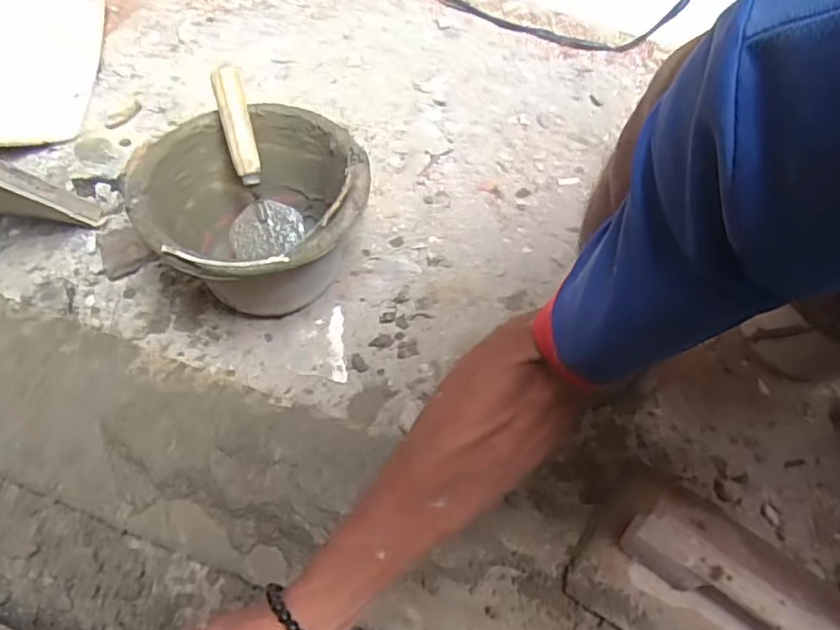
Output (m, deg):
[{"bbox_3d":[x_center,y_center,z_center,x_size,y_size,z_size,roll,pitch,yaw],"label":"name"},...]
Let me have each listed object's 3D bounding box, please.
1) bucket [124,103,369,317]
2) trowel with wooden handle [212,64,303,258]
[{"bbox_3d":[-0.178,-0.105,0.695,0.230,0.184,0.232,1,59,-2],"label":"bucket"},{"bbox_3d":[-0.197,-0.168,0.701,0.087,0.216,0.056,-15,28,-11],"label":"trowel with wooden handle"}]

